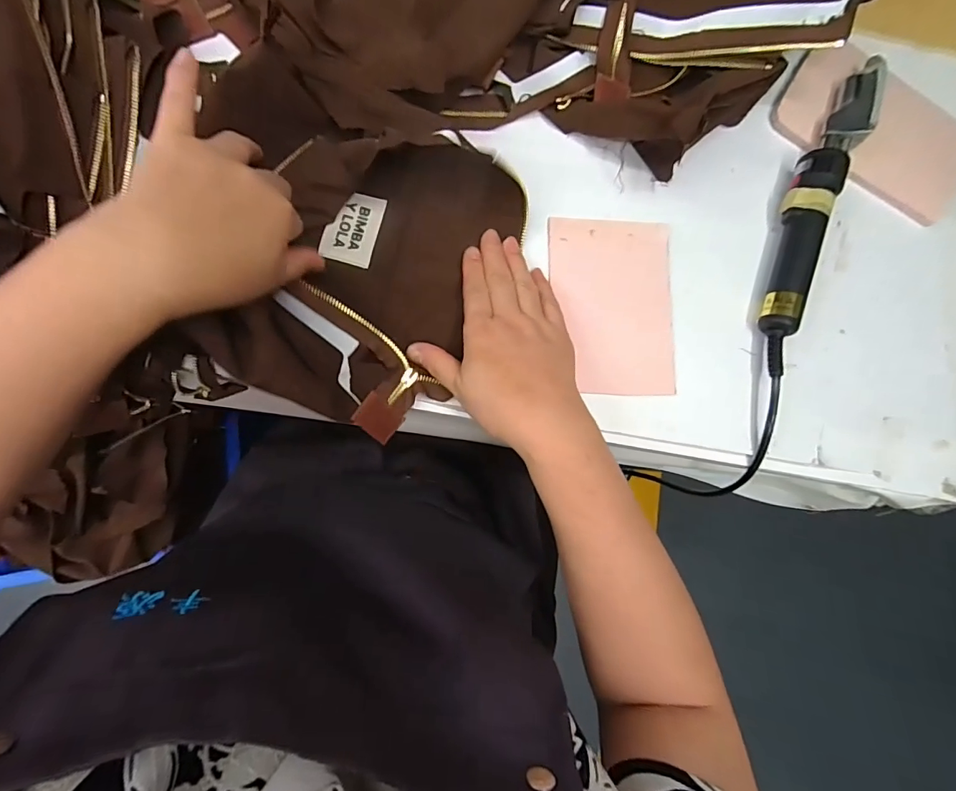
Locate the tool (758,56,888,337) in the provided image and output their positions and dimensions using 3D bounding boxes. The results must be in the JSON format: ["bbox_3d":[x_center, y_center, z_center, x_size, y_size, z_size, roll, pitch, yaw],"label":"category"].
[{"bbox_3d":[0.289,-0.175,0.395,0.042,0.037,0.270,25,80,-2],"label":"tool"}]

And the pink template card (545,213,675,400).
[{"bbox_3d":[0.111,-0.074,0.384,0.099,0.004,0.145,0,85,-1],"label":"pink template card"}]

